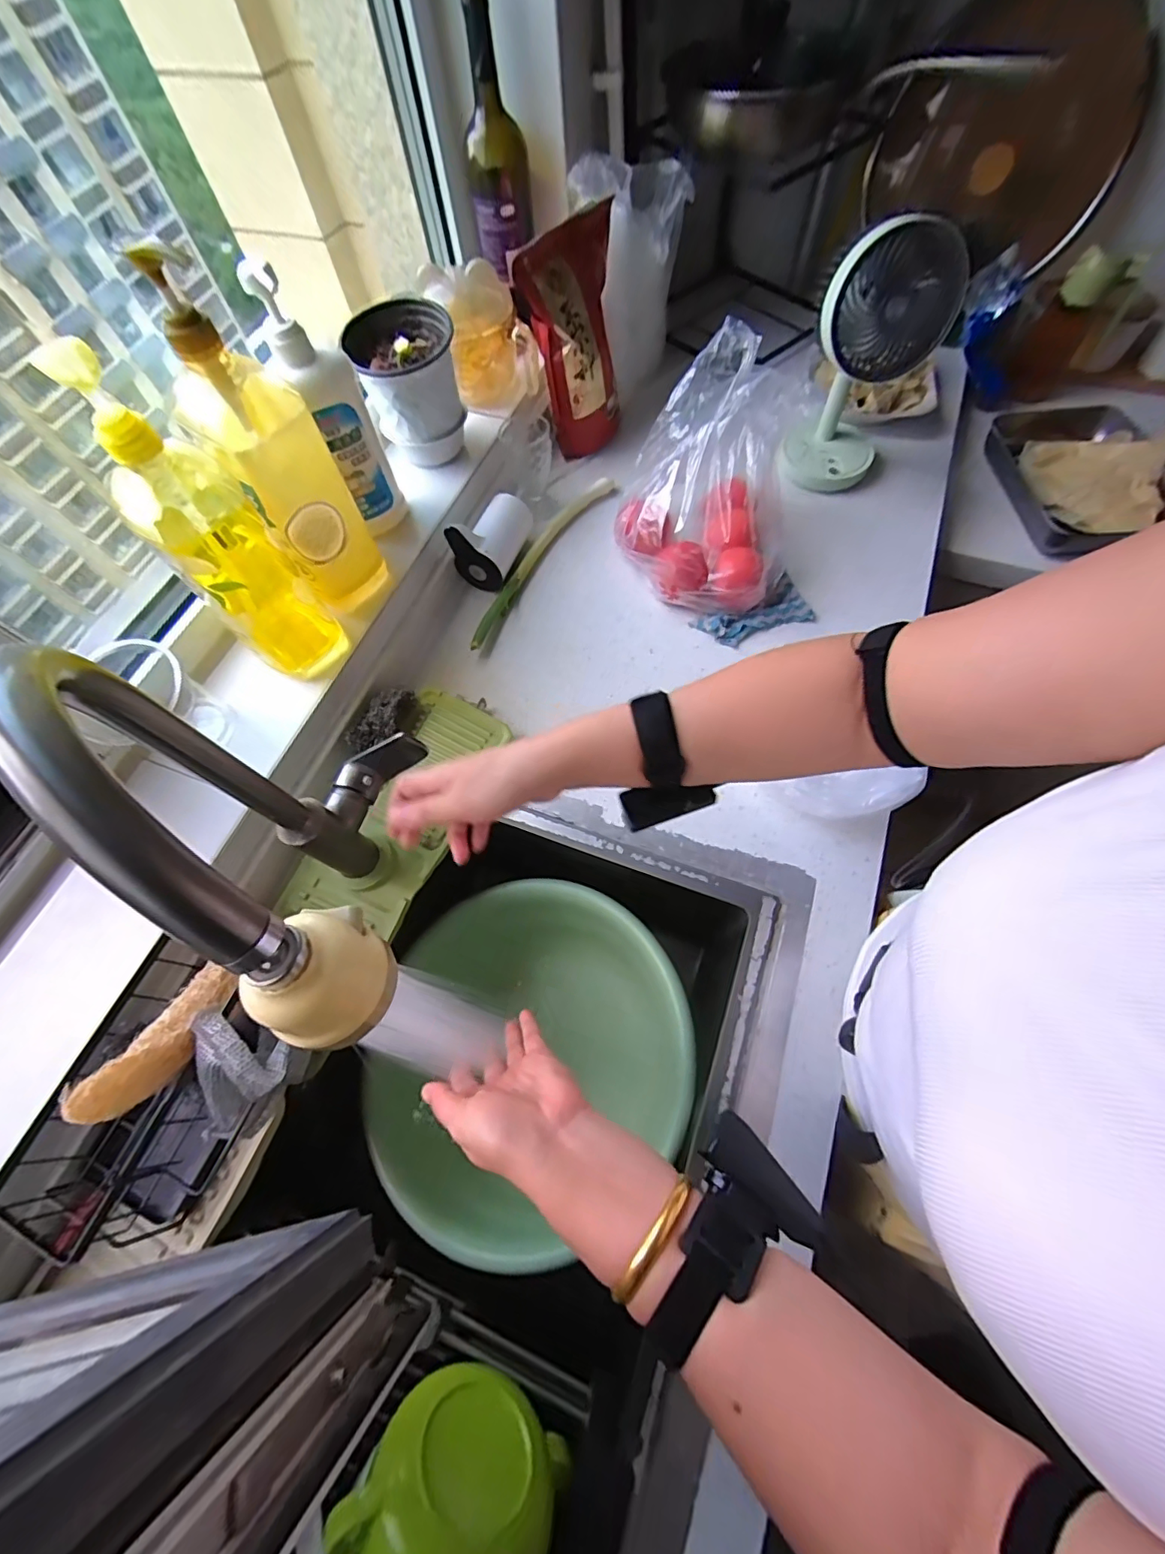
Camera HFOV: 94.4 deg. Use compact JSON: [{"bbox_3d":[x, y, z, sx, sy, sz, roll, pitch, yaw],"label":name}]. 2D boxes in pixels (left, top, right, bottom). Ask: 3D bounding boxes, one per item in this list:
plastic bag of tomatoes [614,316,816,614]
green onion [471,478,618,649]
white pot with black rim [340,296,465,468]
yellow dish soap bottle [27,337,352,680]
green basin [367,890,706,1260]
[{"bbox_3d":[0.149,-0.356,0.639,0.194,0.193,0.244,7,66,6],"label":"plastic bag of tomatoes"},{"bbox_3d":[-0.053,-0.306,0.724,0.038,0.026,0.355,28,69,14],"label":"green onion"},{"bbox_3d":[-0.201,-0.461,0.647,0.100,0.129,0.108,-1,65,2],"label":"white pot with black rim"},{"bbox_3d":[-0.317,-0.208,0.477,0.087,0.292,0.105,-34,68,-13],"label":"yellow dish soap bottle"},{"bbox_3d":[-0.044,0.288,0.575,0.297,0.099,0.332,4,65,4],"label":"green basin"}]

